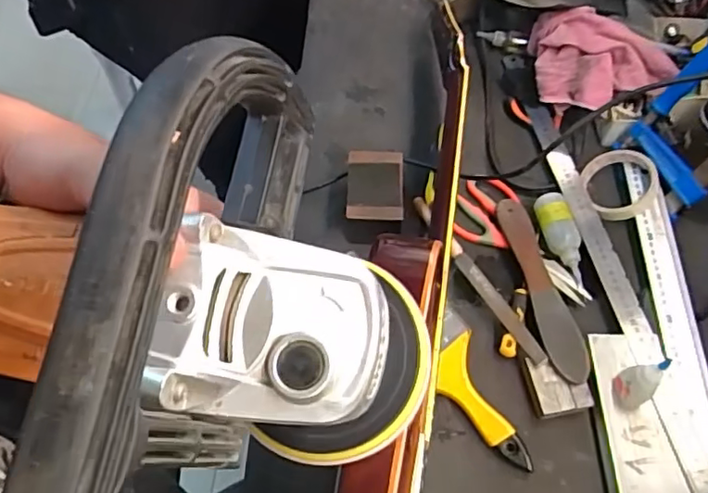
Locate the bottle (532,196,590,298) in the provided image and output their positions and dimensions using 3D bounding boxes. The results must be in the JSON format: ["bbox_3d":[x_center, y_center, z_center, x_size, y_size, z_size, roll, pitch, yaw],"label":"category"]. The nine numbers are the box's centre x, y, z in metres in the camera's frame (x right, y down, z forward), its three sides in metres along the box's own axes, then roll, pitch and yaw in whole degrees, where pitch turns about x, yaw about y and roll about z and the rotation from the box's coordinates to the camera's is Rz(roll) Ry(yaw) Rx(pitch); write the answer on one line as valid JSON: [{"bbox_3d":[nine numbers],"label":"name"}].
[{"bbox_3d":[0.241,-0.005,0.676,0.037,0.030,0.129,-10,62,-7],"label":"bottle"}]

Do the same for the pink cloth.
[{"bbox_3d":[0.310,-0.238,0.746,0.169,0.051,0.143,15,62,7],"label":"pink cloth"}]

